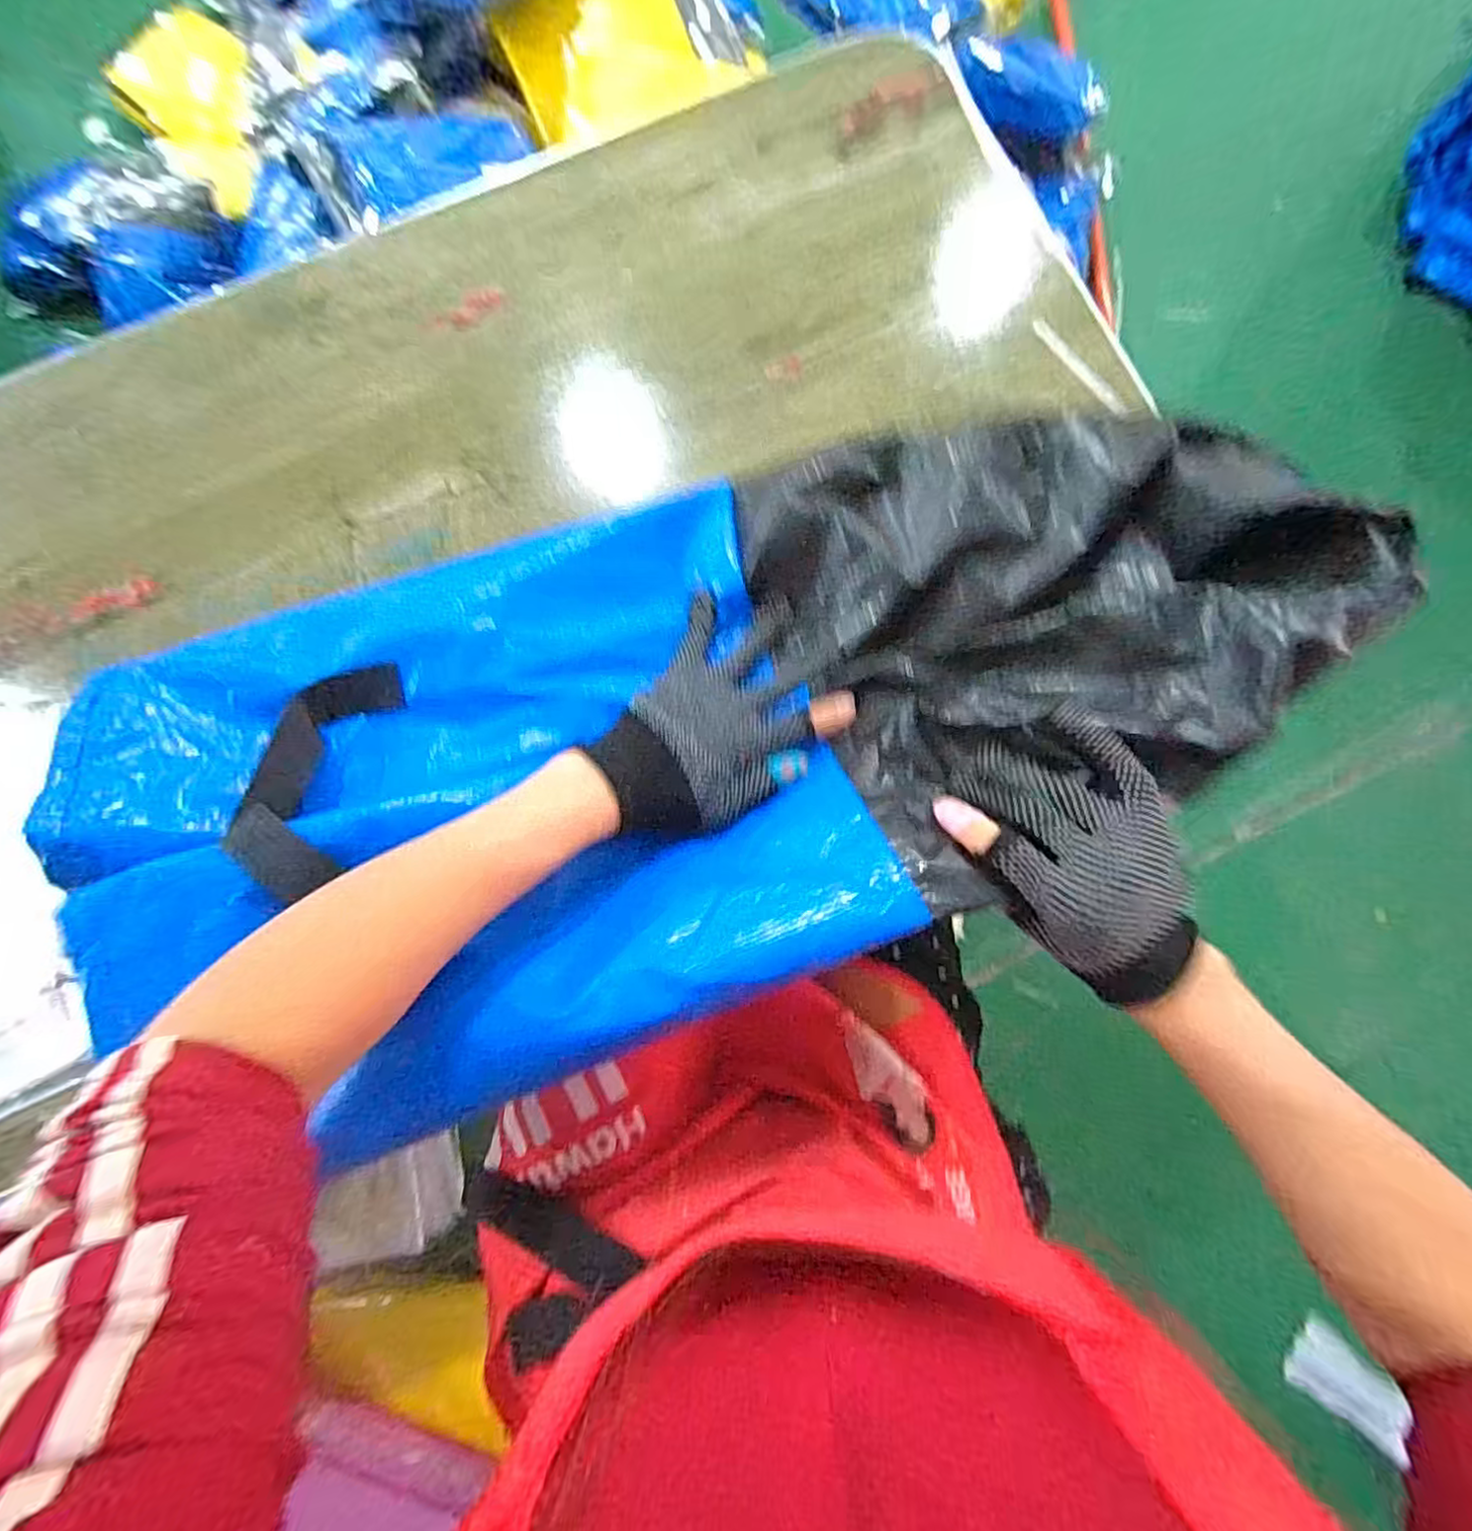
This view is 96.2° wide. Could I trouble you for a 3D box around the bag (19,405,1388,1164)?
[{"bbox_3d":[-0.029,-0.021,0.390,0.692,0.094,0.320,-15,81,2],"label":"bag"}]

